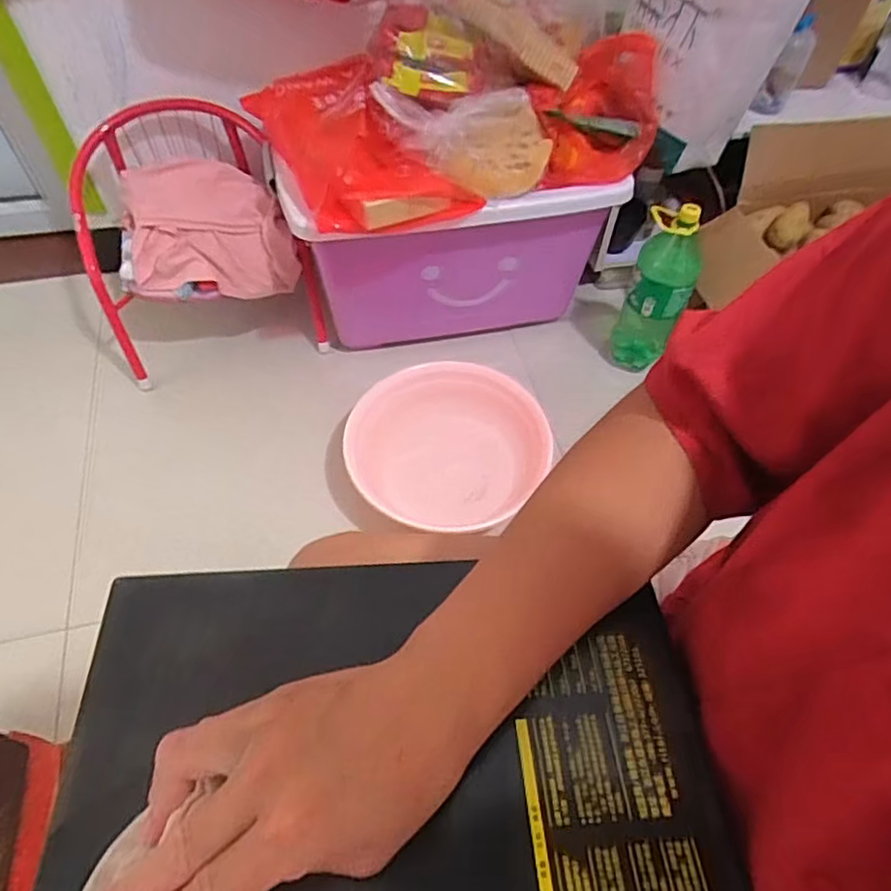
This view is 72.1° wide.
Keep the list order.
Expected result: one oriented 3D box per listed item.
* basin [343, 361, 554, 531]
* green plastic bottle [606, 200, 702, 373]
[{"bbox_3d":[0.004,-0.001,1.011,0.314,0.114,0.289,1,55,-1],"label":"basin"},{"bbox_3d":[0.373,-0.268,1.071,0.104,0.319,0.111,23,58,14],"label":"green plastic bottle"}]

